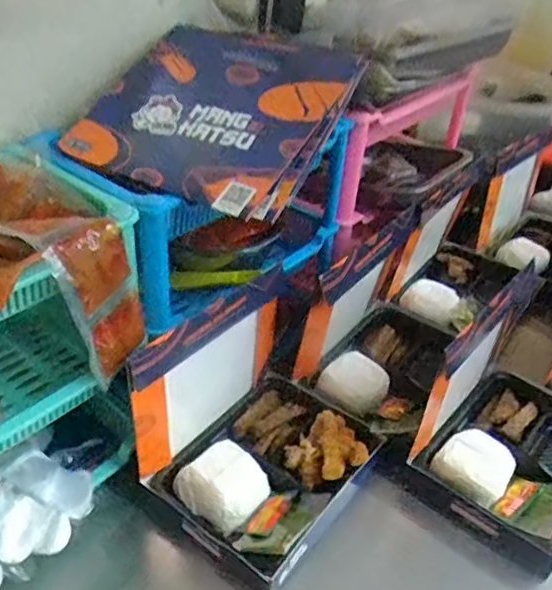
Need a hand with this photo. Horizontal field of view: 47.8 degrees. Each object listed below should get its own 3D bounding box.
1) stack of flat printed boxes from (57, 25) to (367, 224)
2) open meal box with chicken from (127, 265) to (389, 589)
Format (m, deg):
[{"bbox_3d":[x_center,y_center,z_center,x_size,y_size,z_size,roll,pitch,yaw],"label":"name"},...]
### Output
[{"bbox_3d":[-0.057,-0.191,0.614,0.239,0.025,0.249,21,58,21],"label":"stack of flat printed boxes"},{"bbox_3d":[-0.008,0.125,0.657,0.194,0.192,0.220,26,42,24],"label":"open meal box with chicken"}]

